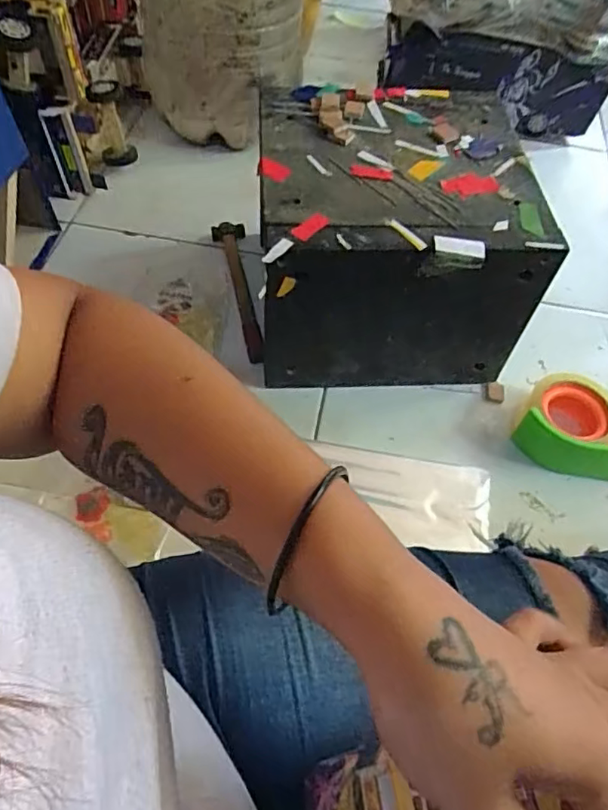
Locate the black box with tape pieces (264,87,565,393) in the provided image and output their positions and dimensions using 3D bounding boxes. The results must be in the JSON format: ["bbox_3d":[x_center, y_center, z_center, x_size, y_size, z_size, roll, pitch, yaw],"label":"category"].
[{"bbox_3d":[0.092,-0.192,0.667,0.282,0.214,0.277,-1,58,-4],"label":"black box with tape pieces"}]

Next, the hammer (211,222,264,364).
[{"bbox_3d":[-0.090,-0.157,0.754,0.043,0.023,0.235,-7,58,-7],"label":"hammer"}]

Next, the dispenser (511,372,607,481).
[{"bbox_3d":[0.312,0.022,0.629,0.145,0.066,0.104,10,58,4],"label":"dispenser"}]

